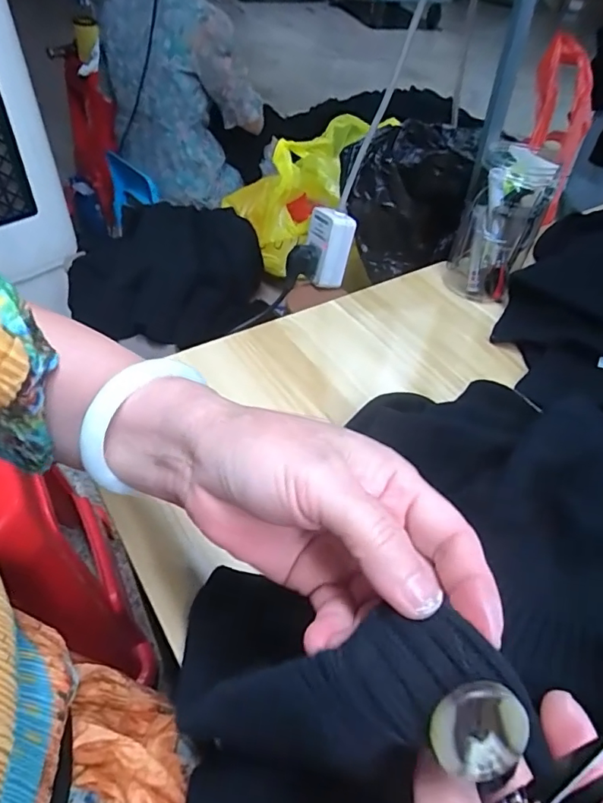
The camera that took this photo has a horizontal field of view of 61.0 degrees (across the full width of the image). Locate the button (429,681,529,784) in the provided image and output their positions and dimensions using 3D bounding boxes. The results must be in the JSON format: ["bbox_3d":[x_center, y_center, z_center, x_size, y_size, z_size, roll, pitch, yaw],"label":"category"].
[{"bbox_3d":[0.050,0.089,0.139,0.026,0.004,0.024,0,94,-3],"label":"button"}]

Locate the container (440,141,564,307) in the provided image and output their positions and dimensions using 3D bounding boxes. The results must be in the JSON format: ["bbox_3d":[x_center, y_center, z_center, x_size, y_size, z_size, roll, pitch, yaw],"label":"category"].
[{"bbox_3d":[0.221,-0.196,0.577,0.079,0.149,0.082,14,49,7],"label":"container"}]

